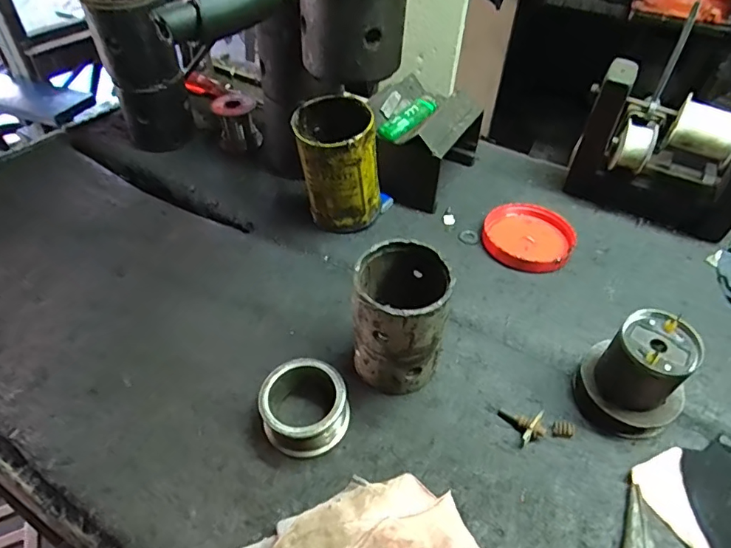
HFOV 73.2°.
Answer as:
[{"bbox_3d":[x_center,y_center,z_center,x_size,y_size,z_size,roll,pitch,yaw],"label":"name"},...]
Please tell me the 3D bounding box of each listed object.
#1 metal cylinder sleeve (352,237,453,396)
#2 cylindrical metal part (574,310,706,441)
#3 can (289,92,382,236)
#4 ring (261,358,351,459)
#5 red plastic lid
[{"bbox_3d":[0.025,0.036,0.369,0.069,0.108,0.070,7,46,6],"label":"metal cylinder sleeve"},{"bbox_3d":[0.196,0.071,0.357,0.056,0.077,0.070,-27,52,-25],"label":"cylindrical metal part"},{"bbox_3d":[-0.028,-0.103,0.489,0.070,0.118,0.076,1,45,-1],"label":"can"},{"bbox_3d":[-0.045,0.097,0.362,0.061,0.036,0.062,1,45,-1],"label":"ring"},{"bbox_3d":[0.166,-0.038,0.502,0.088,0.013,0.089,1,45,-1],"label":"red plastic lid"}]

